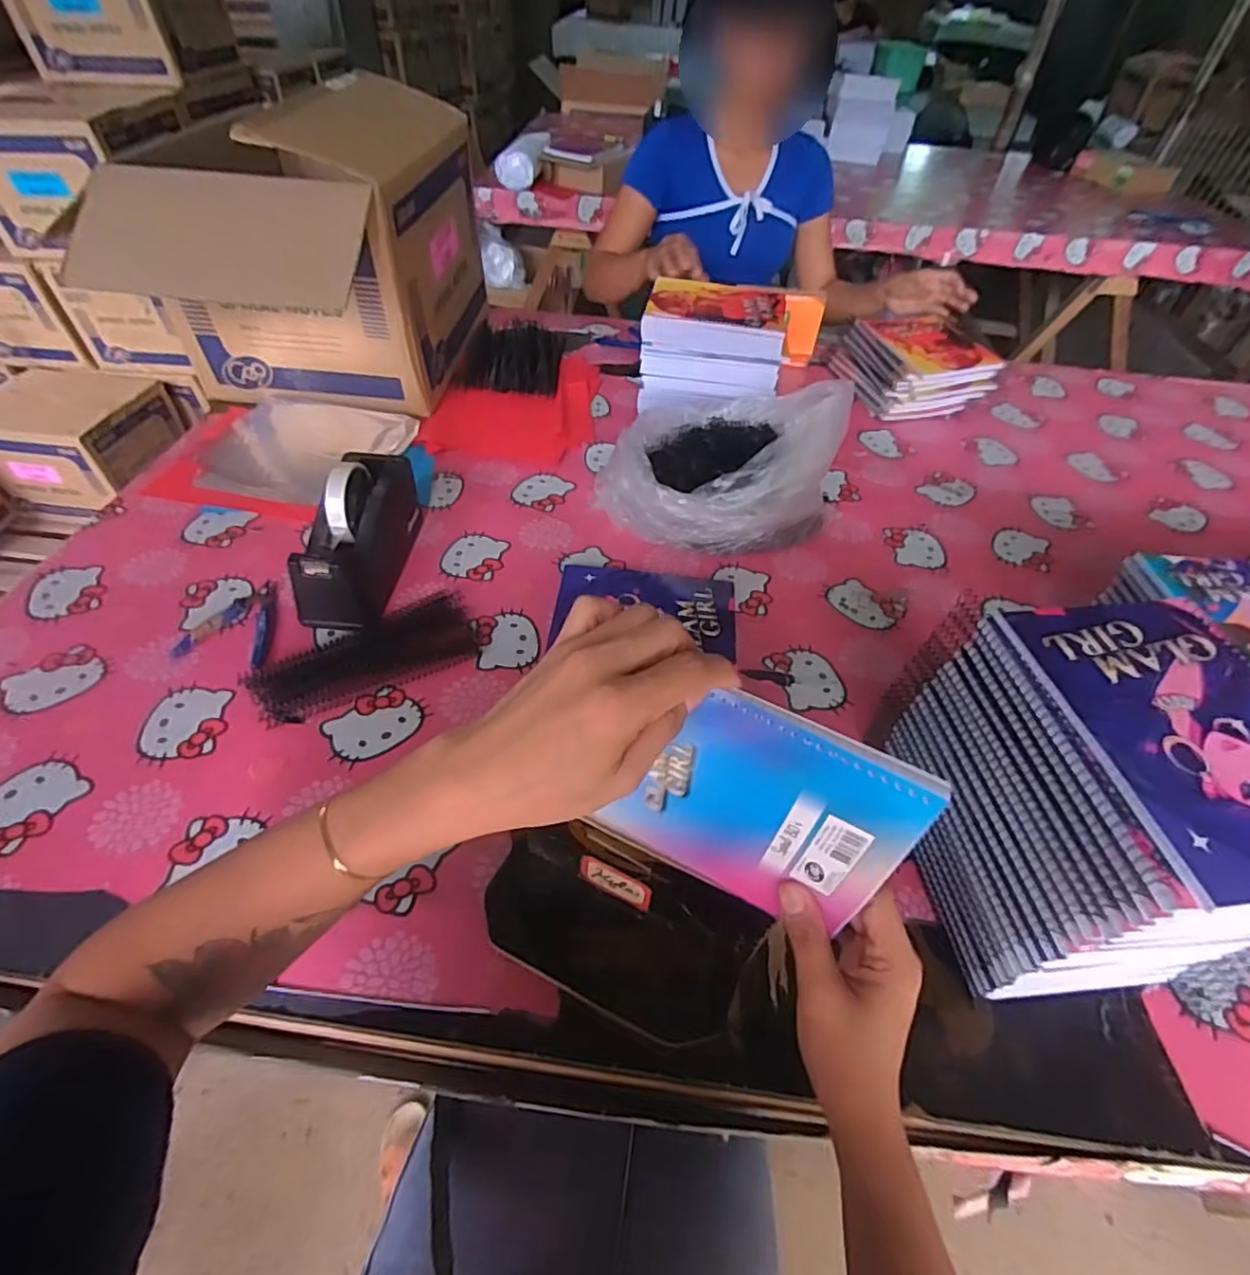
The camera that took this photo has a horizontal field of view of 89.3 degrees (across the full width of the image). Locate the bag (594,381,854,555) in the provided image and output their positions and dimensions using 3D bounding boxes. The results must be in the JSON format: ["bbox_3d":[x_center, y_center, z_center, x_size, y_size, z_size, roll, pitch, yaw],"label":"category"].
[{"bbox_3d":[0.125,-0.233,0.799,0.273,0.141,0.275,22,50,14],"label":"bag"}]

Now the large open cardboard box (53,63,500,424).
[{"bbox_3d":[-0.456,-0.578,0.944,0.384,0.291,0.456,6,48,0],"label":"large open cardboard box"}]

